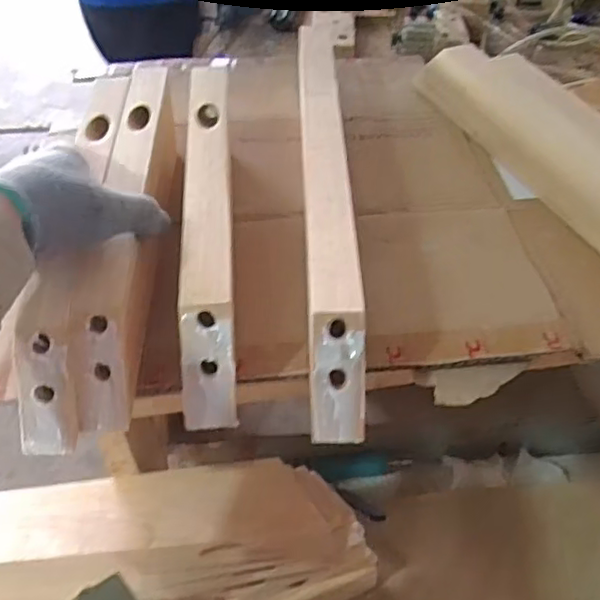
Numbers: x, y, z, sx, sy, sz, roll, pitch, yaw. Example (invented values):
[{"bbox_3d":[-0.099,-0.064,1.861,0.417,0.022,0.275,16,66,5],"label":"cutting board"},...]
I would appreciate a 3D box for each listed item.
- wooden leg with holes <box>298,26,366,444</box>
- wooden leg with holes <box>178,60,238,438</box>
[{"bbox_3d":[0.018,-0.096,0.483,0.032,0.050,0.431,-1,46,0],"label":"wooden leg with holes"},{"bbox_3d":[-0.062,-0.059,0.445,0.031,0.062,0.303,-4,46,-3],"label":"wooden leg with holes"}]

